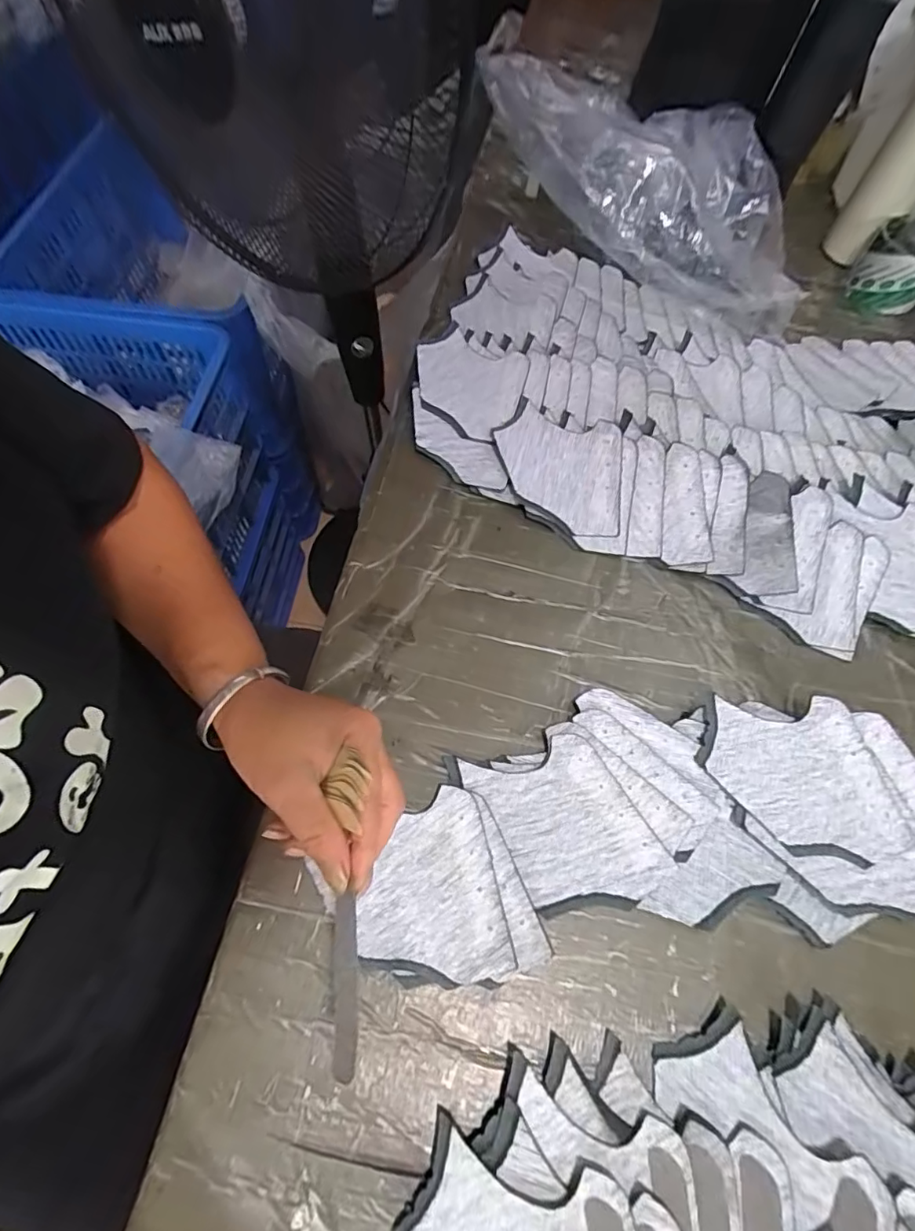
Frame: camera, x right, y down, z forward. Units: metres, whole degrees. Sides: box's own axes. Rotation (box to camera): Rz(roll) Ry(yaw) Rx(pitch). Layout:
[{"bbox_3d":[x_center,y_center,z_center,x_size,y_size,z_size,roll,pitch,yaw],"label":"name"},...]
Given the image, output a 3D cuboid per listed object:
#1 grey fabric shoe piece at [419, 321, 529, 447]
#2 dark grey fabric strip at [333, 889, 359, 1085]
[{"bbox_3d":[0.010,-0.219,0.509,0.110,0.008,0.111,27,64,10],"label":"grey fabric shoe piece"},{"bbox_3d":[-0.052,0.170,0.255,0.011,0.007,0.070,-4,58,-6],"label":"dark grey fabric strip"}]

